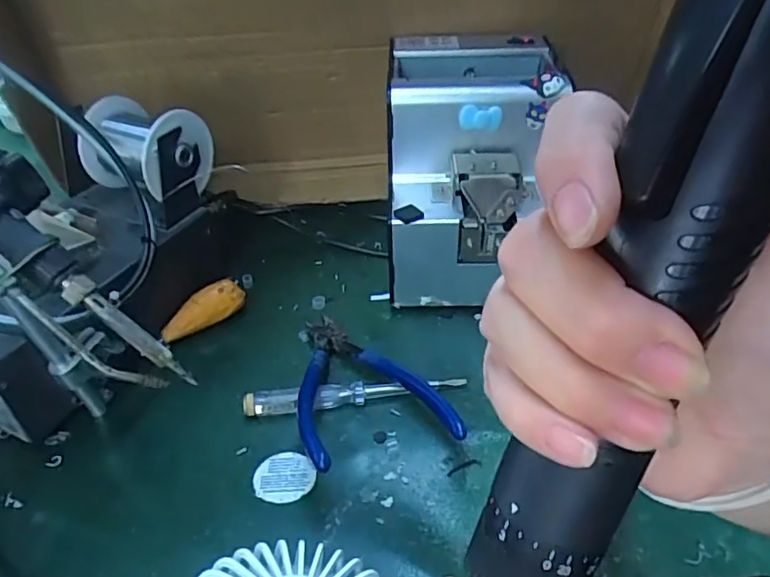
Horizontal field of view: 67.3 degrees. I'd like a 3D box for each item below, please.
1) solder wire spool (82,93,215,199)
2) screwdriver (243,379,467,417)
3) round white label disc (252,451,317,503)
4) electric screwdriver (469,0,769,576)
[{"bbox_3d":[-0.169,-0.097,0.415,0.074,0.069,0.060,17,43,22],"label":"solder wire spool"},{"bbox_3d":[-0.019,0.067,0.365,0.138,0.013,0.015,-5,40,-3],"label":"screwdriver"},{"bbox_3d":[-0.057,0.106,0.328,0.034,0.004,0.032,-1,39,1],"label":"round white label disc"},{"bbox_3d":[0.069,-0.013,0.136,0.034,0.227,0.038,27,19,31],"label":"electric screwdriver"}]

